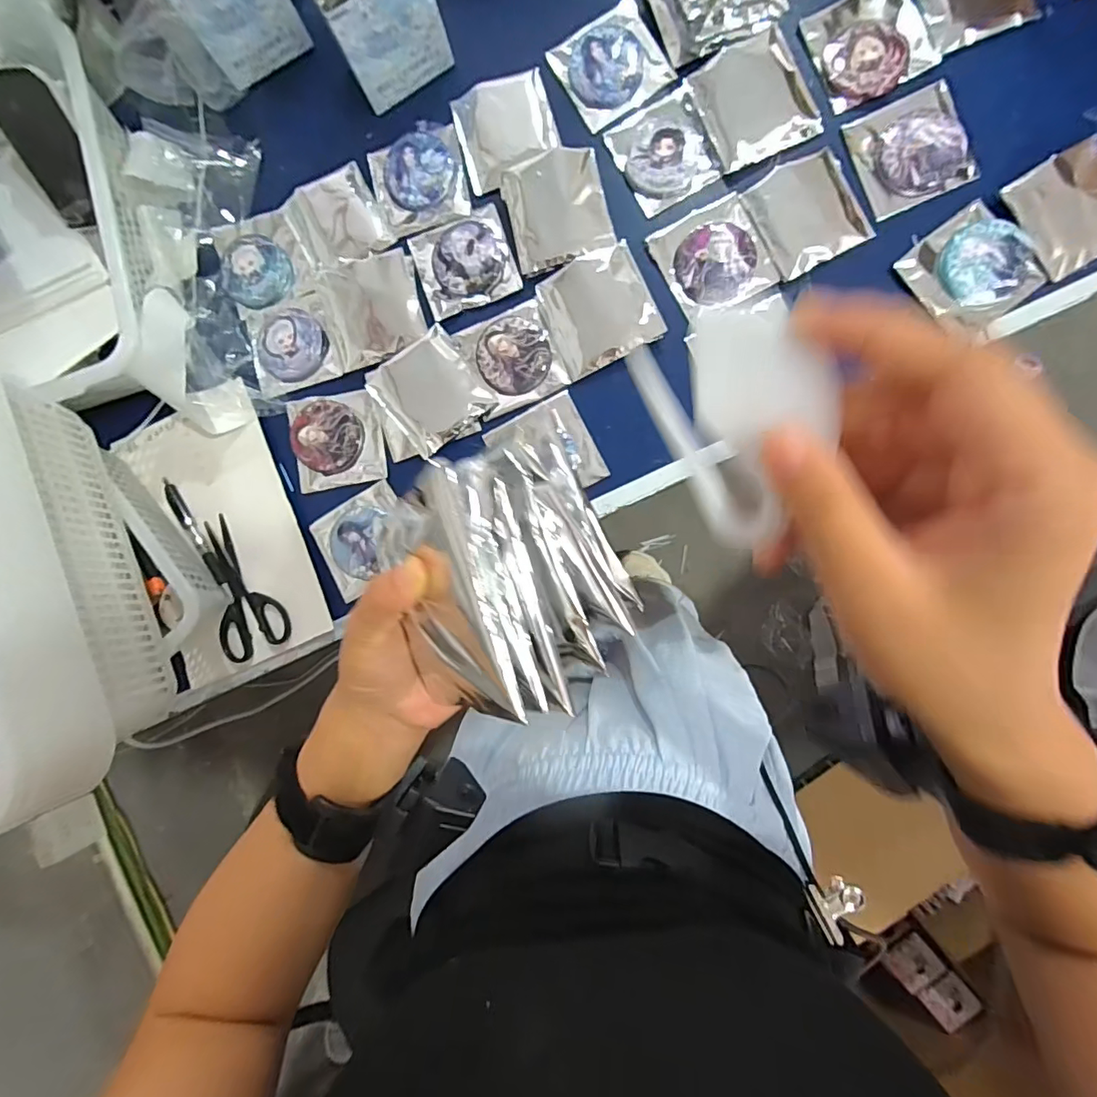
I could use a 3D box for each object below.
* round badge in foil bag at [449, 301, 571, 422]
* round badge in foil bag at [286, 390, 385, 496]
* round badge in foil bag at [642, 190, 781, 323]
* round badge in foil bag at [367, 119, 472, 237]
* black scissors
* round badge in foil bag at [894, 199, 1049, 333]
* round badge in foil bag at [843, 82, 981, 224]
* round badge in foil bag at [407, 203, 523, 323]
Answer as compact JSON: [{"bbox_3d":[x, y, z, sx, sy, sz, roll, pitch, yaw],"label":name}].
[{"bbox_3d":[-0.037,-0.187,0.505,0.086,0.010,0.091,-23,86,5],"label":"round badge in foil bag"},{"bbox_3d":[-0.216,-0.110,0.529,0.093,0.017,0.091,-9,98,-1],"label":"round badge in foil bag"},{"bbox_3d":[0.157,-0.276,0.486,0.092,0.010,0.094,-25,86,5],"label":"round badge in foil bag"},{"bbox_3d":[-0.133,-0.382,0.524,0.094,0.007,0.102,-16,87,5],"label":"round badge in foil bag"},{"bbox_3d":[-0.323,0.039,0.530,0.069,0.010,0.146,-26,86,5],"label":"black scissors"},{"bbox_3d":[0.384,-0.252,0.466,0.092,0.010,0.096,-38,85,4],"label":"round badge in foil bag"},{"bbox_3d":[0.334,-0.368,0.472,0.091,0.005,0.095,-20,86,5],"label":"round badge in foil bag"},{"bbox_3d":[-0.085,-0.288,0.515,0.094,0.009,0.093,-18,87,5],"label":"round badge in foil bag"}]

